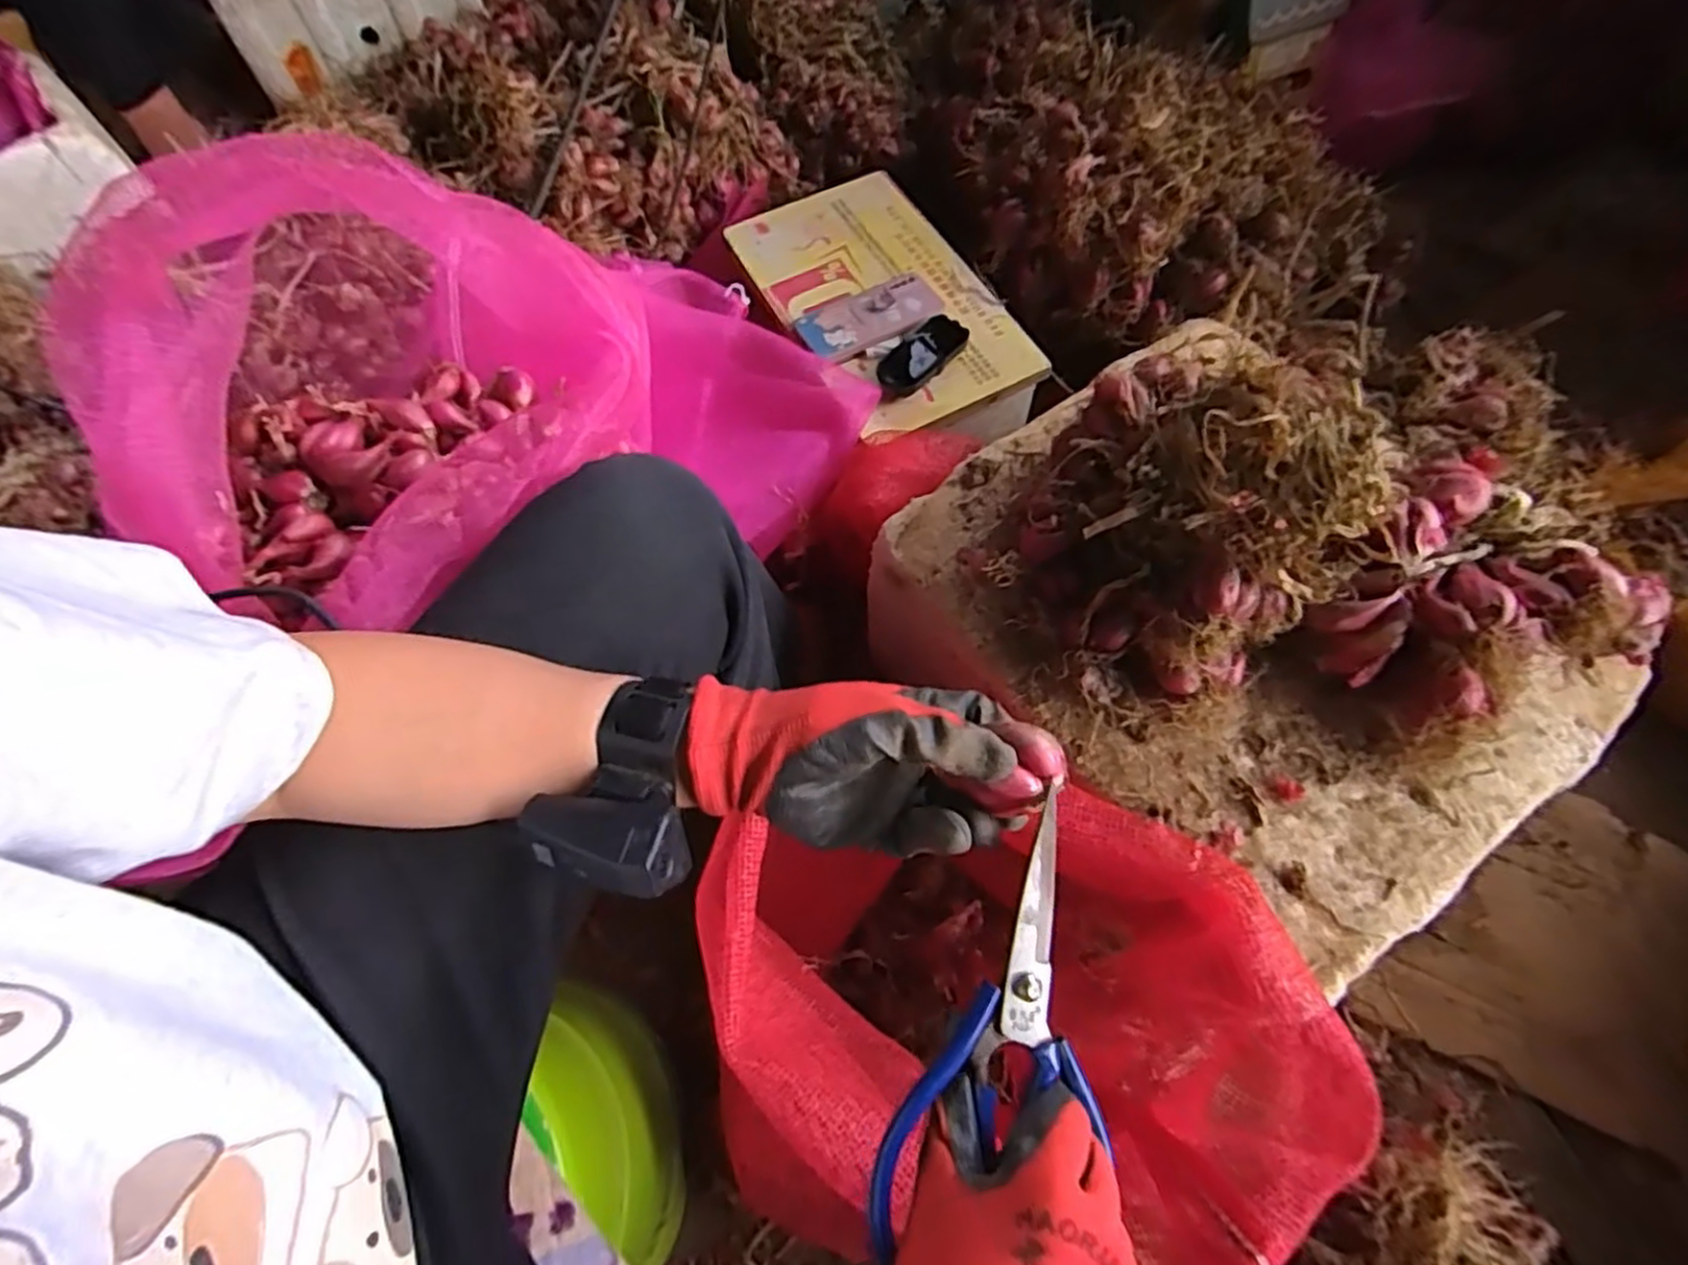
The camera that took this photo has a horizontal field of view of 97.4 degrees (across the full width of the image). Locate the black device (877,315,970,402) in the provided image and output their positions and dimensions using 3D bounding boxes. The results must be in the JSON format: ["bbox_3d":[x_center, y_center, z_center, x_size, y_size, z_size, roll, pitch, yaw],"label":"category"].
[{"bbox_3d":[0.081,-0.299,0.812,0.050,0.023,0.121,40,72,18],"label":"black device"}]

